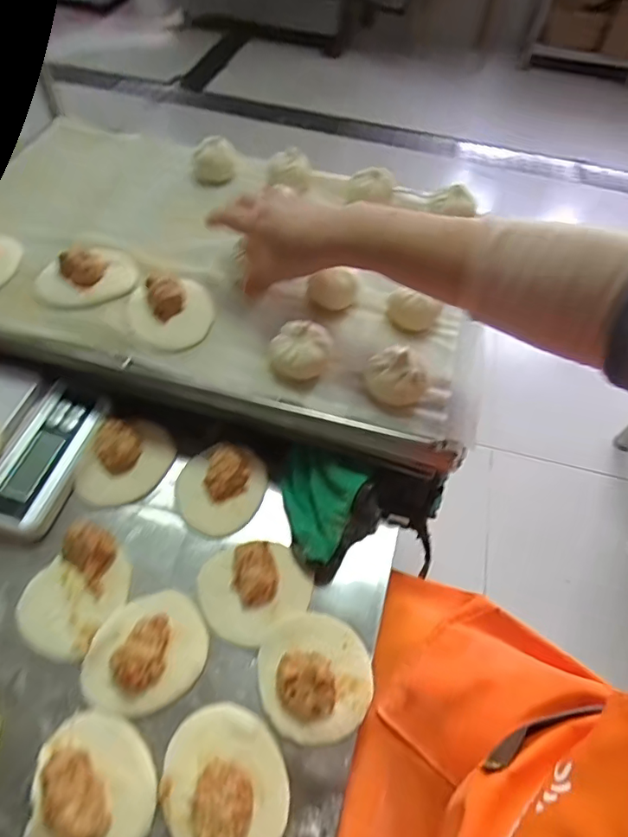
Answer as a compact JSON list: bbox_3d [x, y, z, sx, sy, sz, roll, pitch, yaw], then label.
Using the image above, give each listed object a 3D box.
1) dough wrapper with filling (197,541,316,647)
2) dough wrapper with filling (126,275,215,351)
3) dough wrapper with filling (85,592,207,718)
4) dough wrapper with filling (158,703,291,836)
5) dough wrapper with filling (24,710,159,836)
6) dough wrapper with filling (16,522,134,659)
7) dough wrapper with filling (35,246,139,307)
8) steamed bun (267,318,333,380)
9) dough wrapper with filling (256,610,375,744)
[{"bbox_3d":[-0.054,0.139,0.437,0.088,0.026,0.084,3,54,-3],"label":"dough wrapper with filling"},{"bbox_3d":[-0.141,-0.110,0.510,0.082,0.027,0.086,3,54,-3],"label":"dough wrapper with filling"},{"bbox_3d":[-0.133,0.177,0.399,0.091,0.025,0.083,3,54,-3],"label":"dough wrapper with filling"},{"bbox_3d":[-0.062,0.249,0.351,0.083,0.027,0.095,-26,60,-22],"label":"dough wrapper with filling"},{"bbox_3d":[-0.148,0.250,0.347,0.075,0.022,0.090,0,54,-5],"label":"dough wrapper with filling"},{"bbox_3d":[-0.198,0.140,0.425,0.076,0.028,0.097,23,55,12],"label":"dough wrapper with filling"},{"bbox_3d":[-0.235,-0.156,0.526,0.097,0.028,0.075,-22,59,-20],"label":"dough wrapper with filling"},{"bbox_3d":[-0.013,-0.063,0.479,0.056,0.042,0.048,3,54,-3],"label":"steamed bun"},{"bbox_3d":[0.002,0.194,0.397,0.088,0.032,0.090,3,54,-3],"label":"dough wrapper with filling"}]

